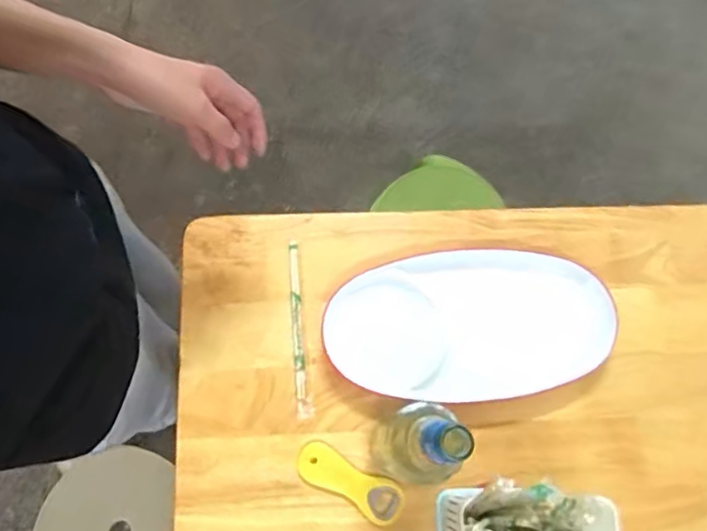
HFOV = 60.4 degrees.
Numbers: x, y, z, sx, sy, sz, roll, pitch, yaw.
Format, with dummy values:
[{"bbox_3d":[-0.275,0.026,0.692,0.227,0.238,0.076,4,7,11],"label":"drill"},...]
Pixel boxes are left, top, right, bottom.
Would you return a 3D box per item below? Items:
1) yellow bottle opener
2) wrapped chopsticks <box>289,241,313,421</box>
[{"bbox_3d":[-0.004,0.246,0.686,0.126,0.012,0.046,28,73,5],"label":"yellow bottle opener"},{"bbox_3d":[-0.067,0.074,0.733,0.018,0.011,0.214,-5,74,-5],"label":"wrapped chopsticks"}]

